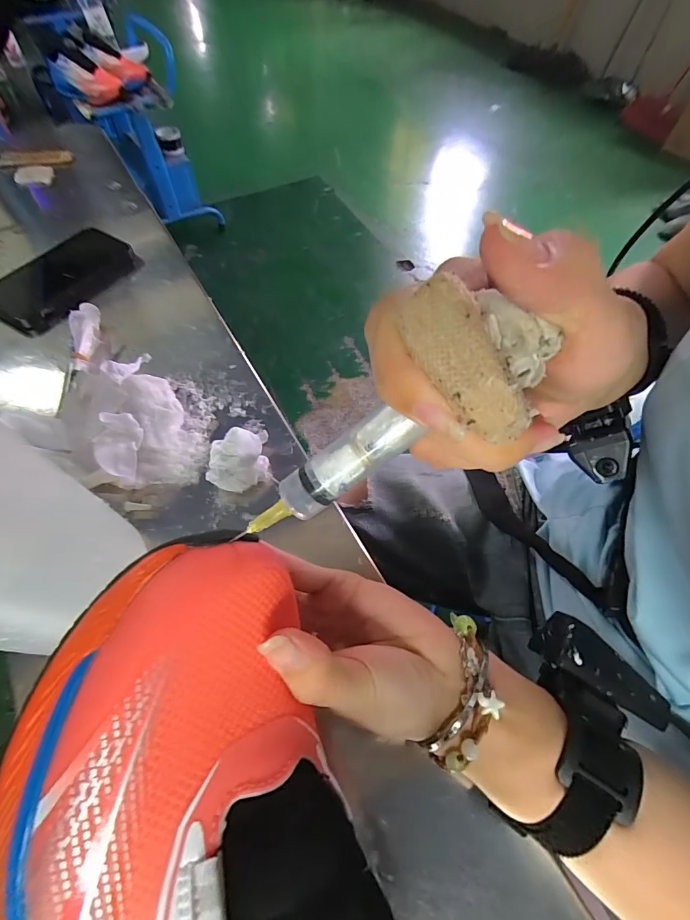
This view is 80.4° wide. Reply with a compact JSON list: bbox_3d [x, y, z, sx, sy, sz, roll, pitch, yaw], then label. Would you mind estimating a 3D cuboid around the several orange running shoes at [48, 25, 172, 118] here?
[{"bbox_3d":[-0.707,-1.141,1.202,0.299,0.165,0.130,-15,62,-10],"label":"several orange running shoes"}]

